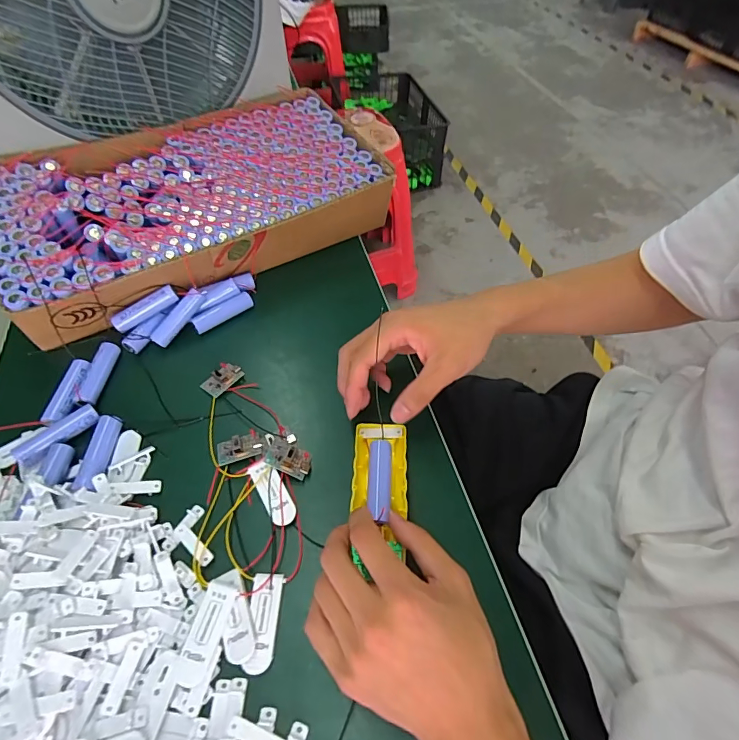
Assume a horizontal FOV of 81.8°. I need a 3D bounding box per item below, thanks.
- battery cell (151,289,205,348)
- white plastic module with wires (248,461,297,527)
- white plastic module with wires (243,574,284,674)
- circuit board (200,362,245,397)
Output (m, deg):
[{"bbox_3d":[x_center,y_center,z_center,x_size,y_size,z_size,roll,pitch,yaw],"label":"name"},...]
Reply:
[{"bbox_3d":[-0.194,-0.053,0.438,0.015,0.017,0.068,31,79,21],"label":"battery cell"},{"bbox_3d":[-0.076,0.096,0.337,0.023,0.011,0.055,-28,58,-18],"label":"white plastic module with wires"},{"bbox_3d":[-0.072,0.168,0.287,0.020,0.012,0.057,1,54,2],"label":"white plastic module with wires"},{"bbox_3d":[-0.141,0.008,0.409,0.024,0.006,0.037,43,68,13],"label":"circuit board"}]

